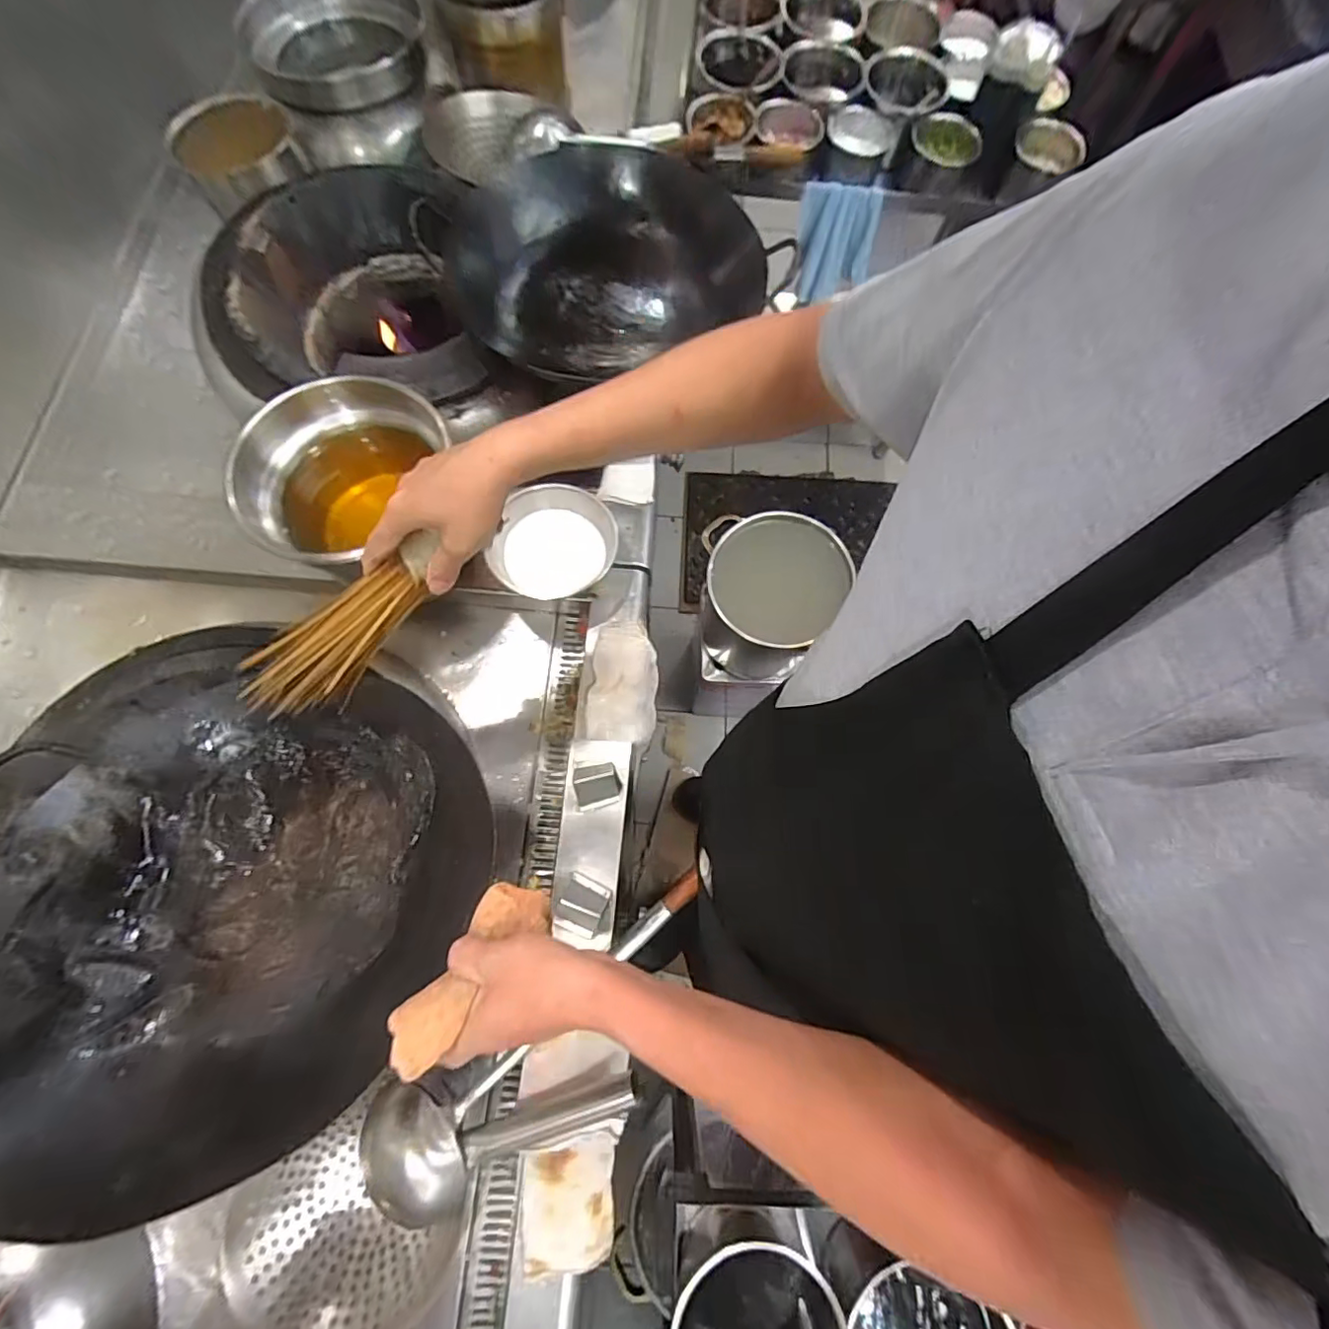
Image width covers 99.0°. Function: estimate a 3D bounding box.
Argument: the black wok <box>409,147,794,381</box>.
[{"bbox_3d":[-0.095,-0.602,0.862,0.430,0.120,0.345,-35,76,-11],"label":"black wok"}]

